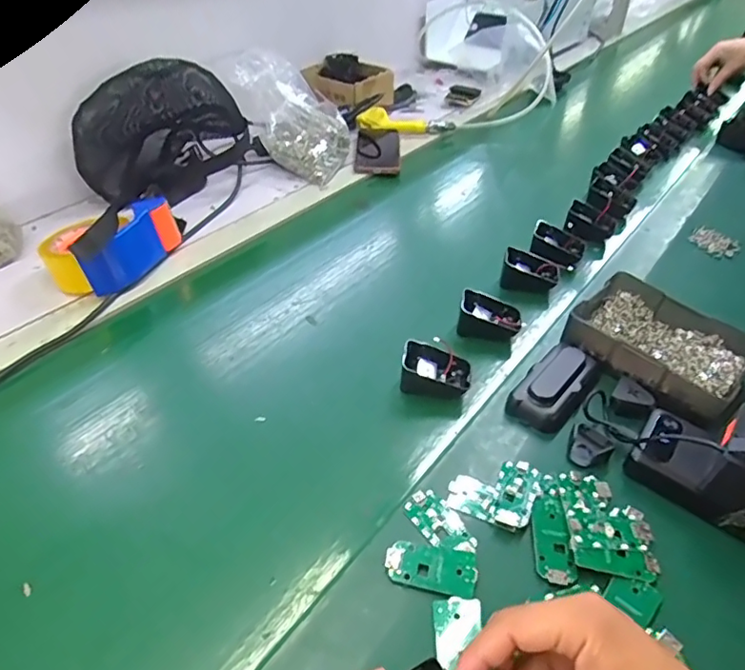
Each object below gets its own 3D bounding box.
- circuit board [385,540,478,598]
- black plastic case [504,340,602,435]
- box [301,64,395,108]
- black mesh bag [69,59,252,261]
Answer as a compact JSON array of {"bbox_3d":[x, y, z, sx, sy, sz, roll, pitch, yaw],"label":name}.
[{"bbox_3d":[0.042,0.167,0.389,0.063,0.005,0.033,6,41,8],"label":"circuit board"},{"bbox_3d":[0.177,0.044,0.522,0.054,0.027,0.111,26,47,28],"label":"black plastic case"},{"bbox_3d":[-0.049,-0.489,1.087,0.158,0.075,0.132,34,51,32],"label":"box"},{"bbox_3d":[-0.330,-0.307,0.822,0.116,0.170,0.231,32,50,33],"label":"black mesh bag"}]

